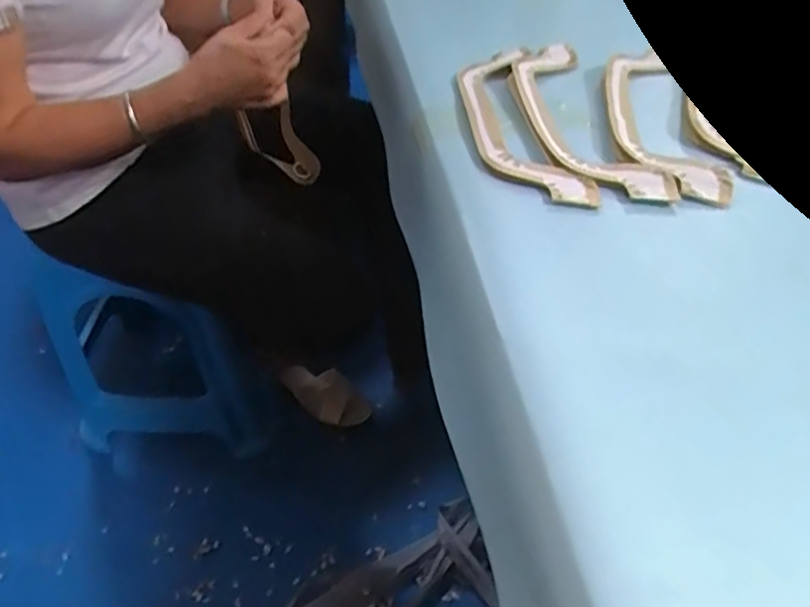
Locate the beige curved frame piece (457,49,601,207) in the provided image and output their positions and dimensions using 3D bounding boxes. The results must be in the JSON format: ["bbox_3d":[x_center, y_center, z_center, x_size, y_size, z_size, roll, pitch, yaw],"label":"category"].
[{"bbox_3d":[0.097,-0.167,0.576,0.081,0.007,0.255,-5,45,-5],"label":"beige curved frame piece"}]

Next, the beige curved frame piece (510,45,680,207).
[{"bbox_3d":[0.152,-0.171,0.576,0.084,0.013,0.256,-7,45,-7],"label":"beige curved frame piece"}]

